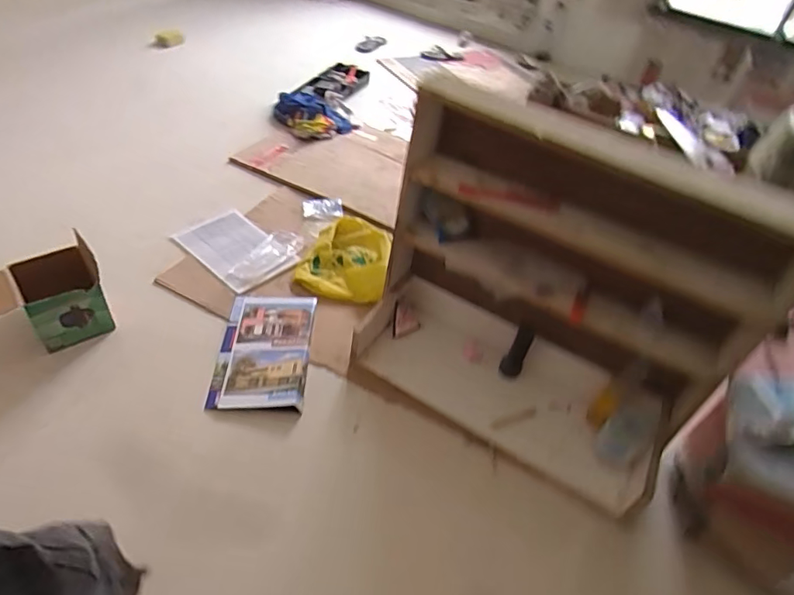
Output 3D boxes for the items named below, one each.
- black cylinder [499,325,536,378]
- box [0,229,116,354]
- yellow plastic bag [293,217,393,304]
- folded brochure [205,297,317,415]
[{"bbox_3d":[0.285,0.128,1.167,0.047,0.122,0.033,26,14,17],"label":"black cylinder"},{"bbox_3d":[-0.784,0.019,1.064,0.283,0.174,0.155,-19,50,-26],"label":"box"},{"bbox_3d":[-0.127,-0.125,1.376,0.235,0.046,0.317,13,47,5],"label":"yellow plastic bag"},{"bbox_3d":[-0.304,0.114,1.142,0.201,0.020,0.320,3,47,-4],"label":"folded brochure"}]

